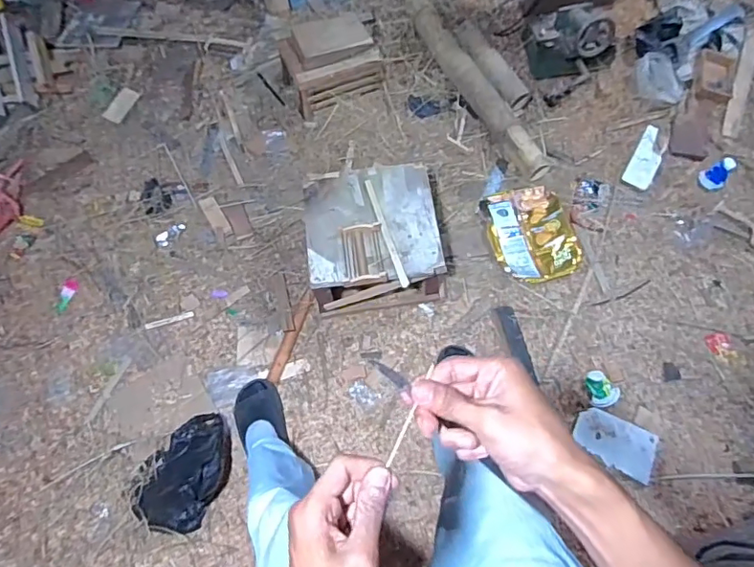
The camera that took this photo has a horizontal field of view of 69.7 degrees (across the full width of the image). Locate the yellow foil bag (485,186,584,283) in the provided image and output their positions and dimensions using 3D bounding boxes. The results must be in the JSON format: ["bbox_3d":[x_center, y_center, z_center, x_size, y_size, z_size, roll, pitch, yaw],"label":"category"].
[{"bbox_3d":[0.421,-0.141,1.479,0.223,0.025,0.282,-13,67,-7],"label":"yellow foil bag"}]

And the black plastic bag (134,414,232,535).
[{"bbox_3d":[-0.407,0.390,1.141,0.171,0.119,0.240,26,66,14],"label":"black plastic bag"}]

